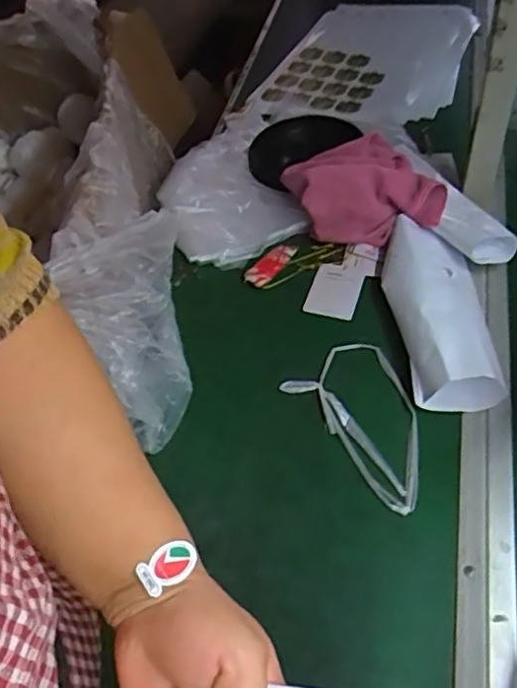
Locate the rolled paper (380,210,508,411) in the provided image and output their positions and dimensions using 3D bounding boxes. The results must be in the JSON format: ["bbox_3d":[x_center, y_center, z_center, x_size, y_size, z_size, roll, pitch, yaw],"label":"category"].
[{"bbox_3d":[0.166,-0.038,0.602,0.081,0.052,0.226,-4,50,2],"label":"rolled paper"}]

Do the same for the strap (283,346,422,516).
[{"bbox_3d":[0.103,0.063,0.557,0.096,0.007,0.160,-30,54,-19],"label":"strap"}]

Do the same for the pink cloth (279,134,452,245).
[{"bbox_3d":[0.115,-0.165,0.692,0.139,0.054,0.156,-21,52,-12],"label":"pink cloth"}]

